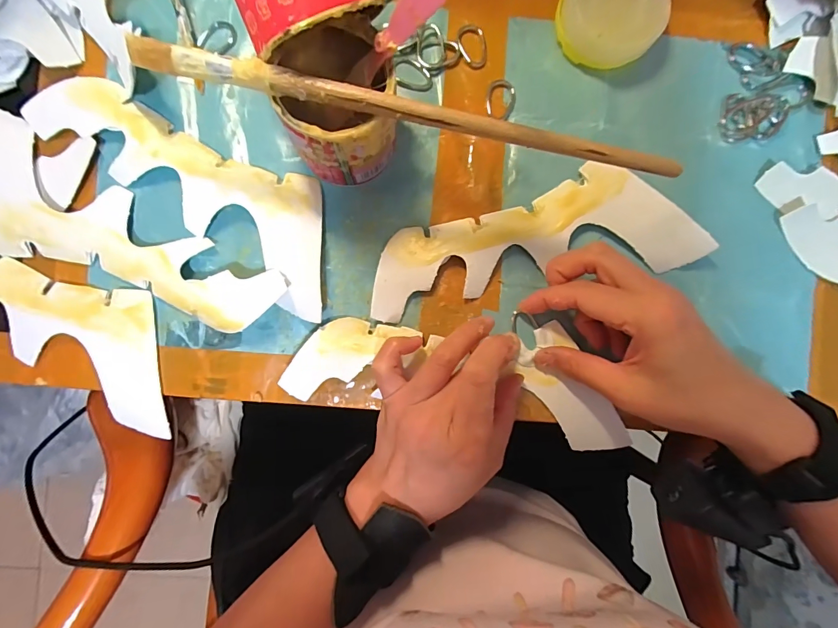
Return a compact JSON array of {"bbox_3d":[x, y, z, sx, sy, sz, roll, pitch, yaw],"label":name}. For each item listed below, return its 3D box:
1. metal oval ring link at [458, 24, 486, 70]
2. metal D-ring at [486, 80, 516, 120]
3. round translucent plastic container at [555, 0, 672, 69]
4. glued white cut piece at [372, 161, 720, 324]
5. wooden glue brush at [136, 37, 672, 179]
[{"bbox_3d":[0.036,-0.181,0.262,0.020,0.005,0.027,-5,90,-4],"label":"metal oval ring link"},{"bbox_3d":[0.057,-0.147,0.264,0.020,0.004,0.029,7,89,-4],"label":"metal D-ring"},{"bbox_3d":[0.126,-0.197,0.257,0.062,0.027,0.063,0,89,-4],"label":"round translucent plastic container"},{"bbox_3d":[0.076,-0.052,0.259,0.219,0.016,0.072,-11,90,-4],"label":"glued white cut piece"},{"bbox_3d":[0.001,-0.096,0.184,0.260,0.009,0.011,11,88,-4],"label":"wooden glue brush"}]

